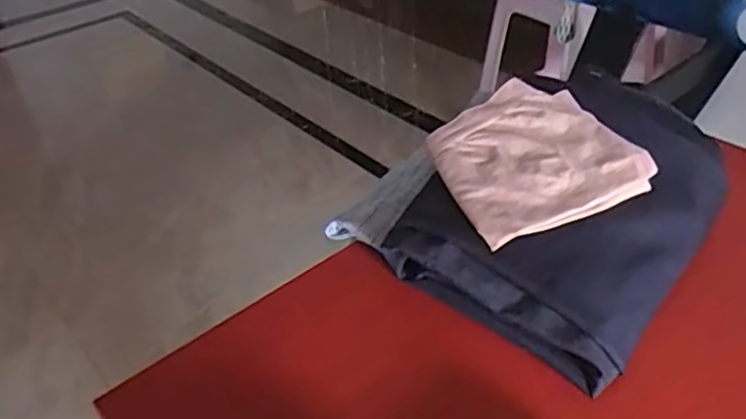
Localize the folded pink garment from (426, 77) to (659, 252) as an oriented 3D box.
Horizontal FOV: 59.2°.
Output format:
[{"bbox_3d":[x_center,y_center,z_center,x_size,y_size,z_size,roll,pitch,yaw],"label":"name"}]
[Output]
[{"bbox_3d":[0.143,-0.052,0.598,0.162,0.052,0.144,-18,41,-16],"label":"folded pink garment"}]

